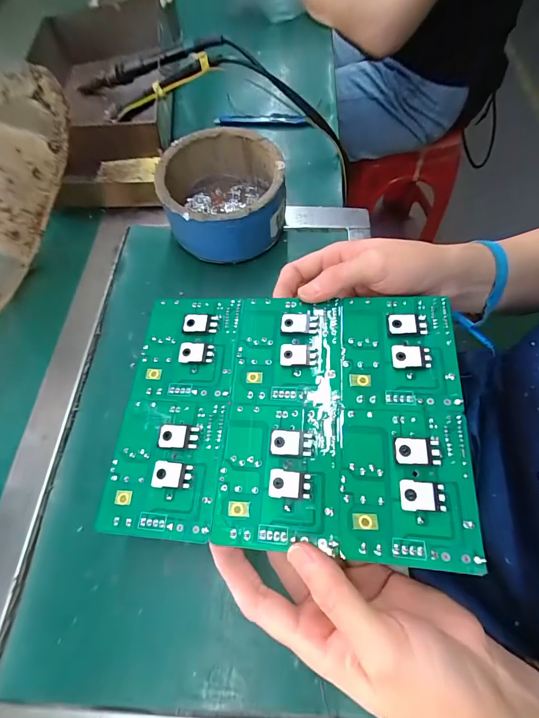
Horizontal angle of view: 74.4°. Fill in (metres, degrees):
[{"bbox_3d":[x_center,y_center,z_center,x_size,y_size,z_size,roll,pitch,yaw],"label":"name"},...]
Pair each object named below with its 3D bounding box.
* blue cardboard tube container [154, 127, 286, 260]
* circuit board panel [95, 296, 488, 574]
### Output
[{"bbox_3d":[-0.047,-0.163,0.360,0.115,0.069,0.119,-1,63,2],"label":"blue cardboard tube container"},{"bbox_3d":[0.009,0.030,0.227,0.213,0.006,0.161,1,66,10],"label":"circuit board panel"}]

